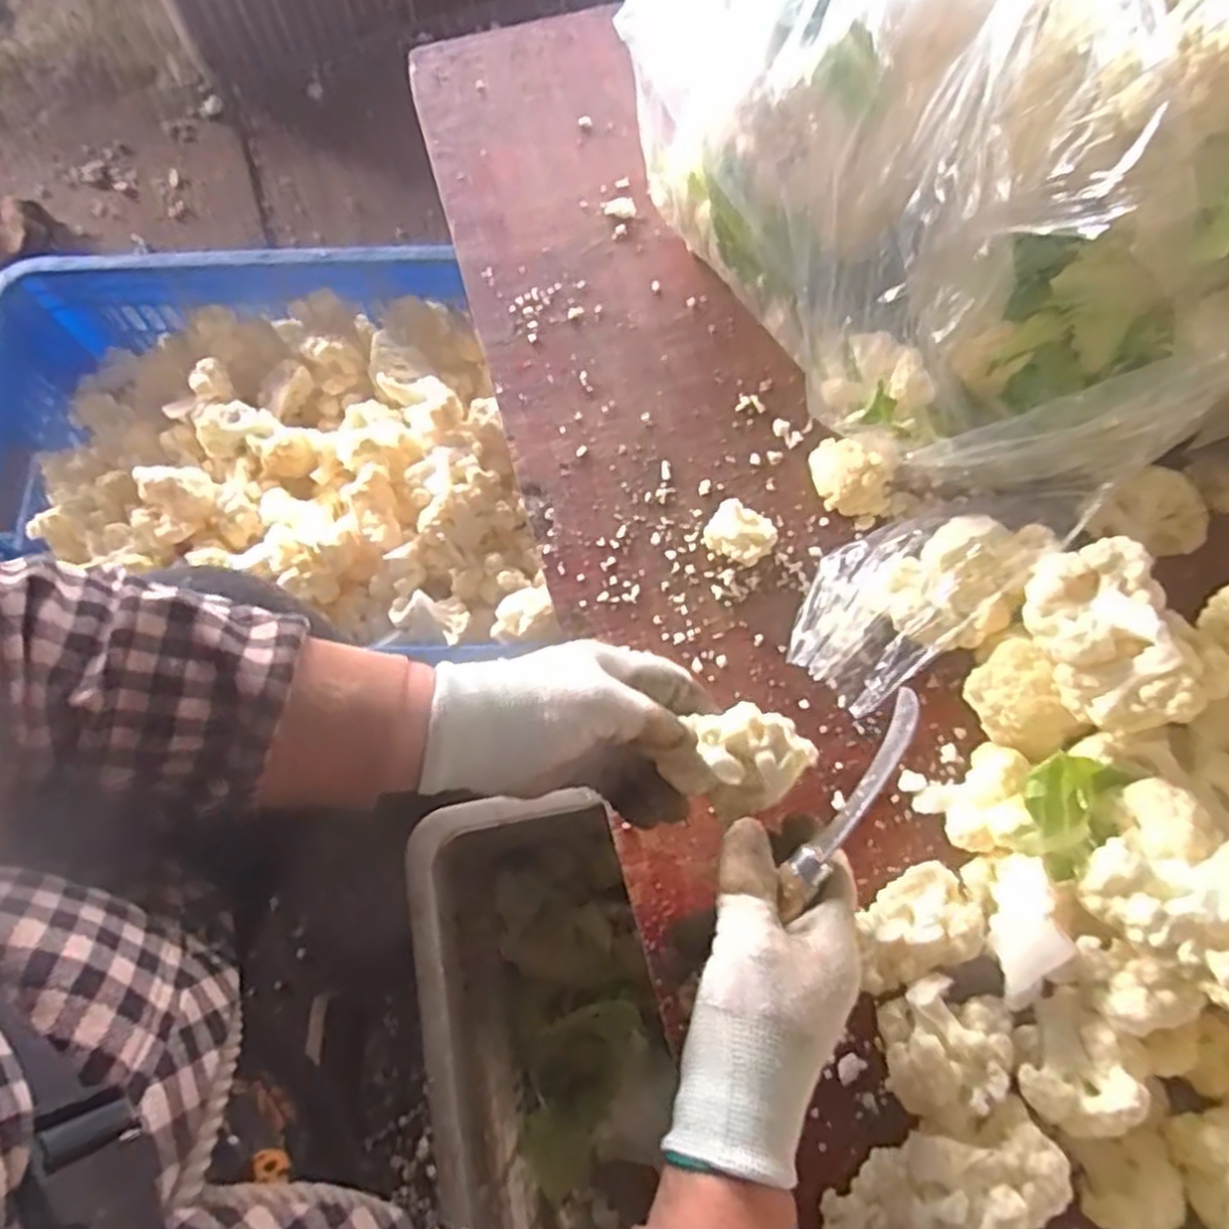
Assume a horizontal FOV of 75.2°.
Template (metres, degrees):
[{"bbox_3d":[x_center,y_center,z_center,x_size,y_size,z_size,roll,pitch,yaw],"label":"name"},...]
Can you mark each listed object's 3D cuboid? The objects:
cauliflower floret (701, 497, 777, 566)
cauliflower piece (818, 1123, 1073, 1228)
[{"bbox_3d":[0.076,-0.047,0.484,0.040,0.029,0.033,31,76,11],"label":"cauliflower floret"},{"bbox_3d":[0.148,0.266,0.360,0.104,0.064,0.061,-43,76,-11],"label":"cauliflower piece"}]

